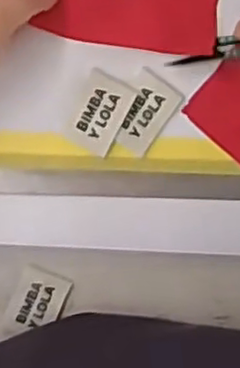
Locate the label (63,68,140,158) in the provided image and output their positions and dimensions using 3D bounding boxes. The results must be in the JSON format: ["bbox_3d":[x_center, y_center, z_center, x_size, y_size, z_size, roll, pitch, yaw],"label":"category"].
[{"bbox_3d":[-0.013,-0.046,0.446,0.032,0.008,0.050,26,92,-7],"label":"label"}]

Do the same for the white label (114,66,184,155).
[{"bbox_3d":[0.015,-0.046,0.450,0.033,0.004,0.052,34,92,-10],"label":"white label"}]

